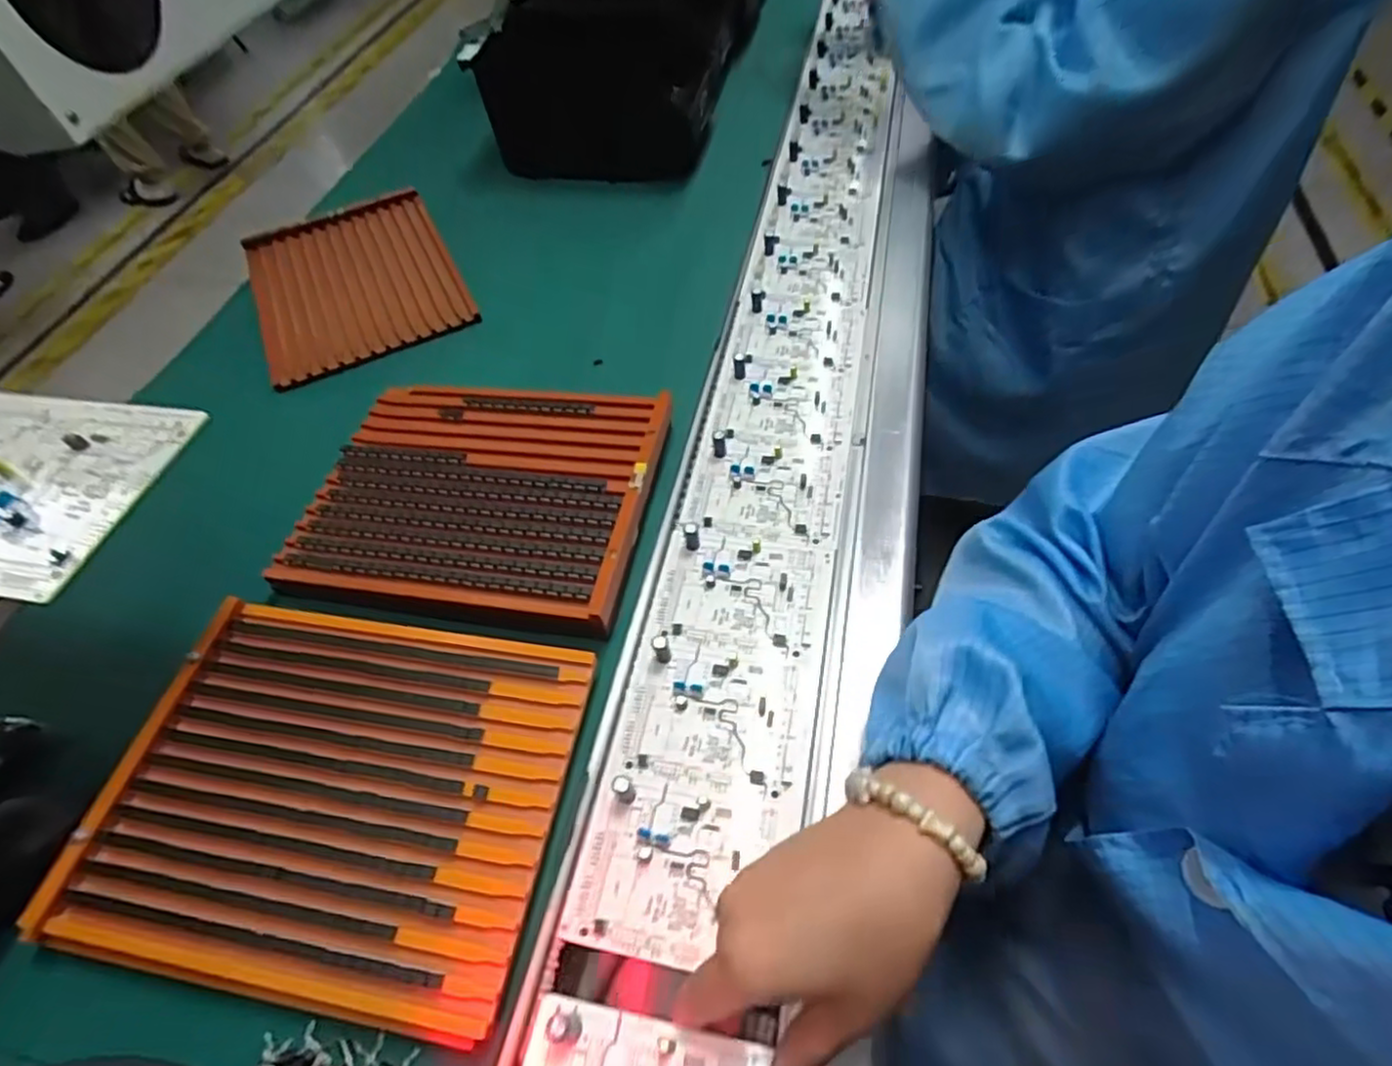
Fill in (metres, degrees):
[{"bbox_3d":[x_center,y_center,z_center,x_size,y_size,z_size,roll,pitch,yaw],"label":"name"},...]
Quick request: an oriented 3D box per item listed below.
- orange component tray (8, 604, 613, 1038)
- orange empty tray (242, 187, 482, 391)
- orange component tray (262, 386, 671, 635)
[{"bbox_3d":[-0.191,0.139,0.375,0.235,0.034,0.184,8,56,8],"label":"orange component tray"},{"bbox_3d":[-0.328,-0.247,0.664,0.179,0.015,0.242,-23,57,-12],"label":"orange empty tray"},{"bbox_3d":[-0.147,-0.027,0.480,0.232,0.045,0.179,7,56,8],"label":"orange component tray"}]

